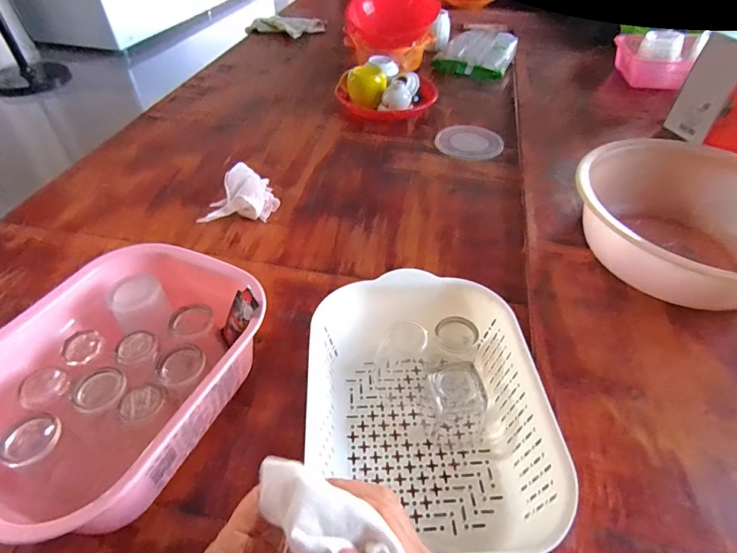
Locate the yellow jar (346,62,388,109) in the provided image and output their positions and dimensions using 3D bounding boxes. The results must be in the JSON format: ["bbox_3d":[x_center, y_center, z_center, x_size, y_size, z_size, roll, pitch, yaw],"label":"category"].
[{"bbox_3d":[-0.004,-0.468,1.052,0.098,0.078,0.085,10,46,11],"label":"yellow jar"}]

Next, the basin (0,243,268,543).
[{"bbox_3d":[-0.261,0.110,0.455,0.231,0.121,0.289,16,48,17],"label":"basin"}]

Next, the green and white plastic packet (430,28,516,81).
[{"bbox_3d":[0.318,-0.649,1.236,0.210,0.067,0.206,25,51,24],"label":"green and white plastic packet"}]

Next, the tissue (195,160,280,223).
[{"bbox_3d":[-0.230,-0.150,0.762,0.132,0.054,0.103,-3,45,-1],"label":"tissue"}]

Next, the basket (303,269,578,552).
[{"bbox_3d":[0.055,0.138,0.435,0.218,0.097,0.291,-3,45,-2],"label":"basket"}]

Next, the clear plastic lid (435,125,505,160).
[{"bbox_3d":[0.224,-0.299,0.943,0.142,0.007,0.139,-1,45,1],"label":"clear plastic lid"}]

